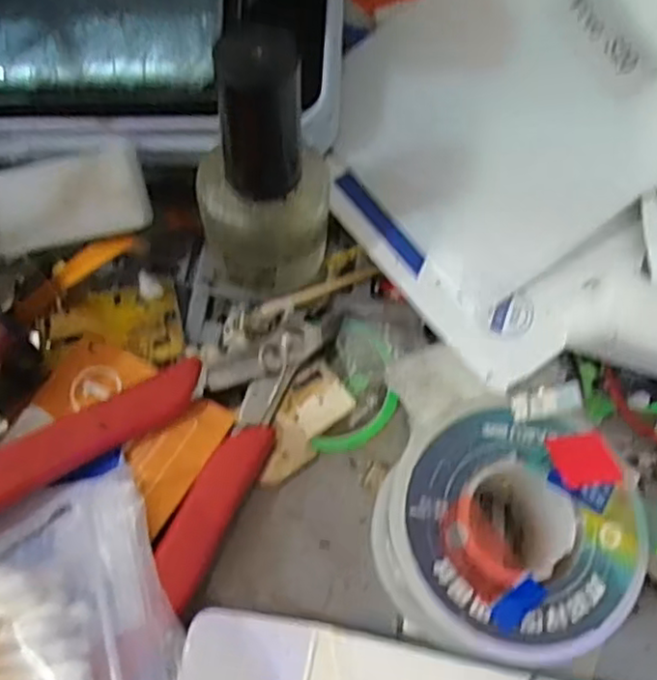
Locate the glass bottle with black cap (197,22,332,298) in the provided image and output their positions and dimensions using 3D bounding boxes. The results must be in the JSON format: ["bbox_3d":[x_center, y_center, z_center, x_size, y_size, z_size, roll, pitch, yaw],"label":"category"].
[{"bbox_3d":[-0.015,-0.041,0.169,0.031,0.079,0.036,3,65,-1],"label":"glass bottle with black cap"}]

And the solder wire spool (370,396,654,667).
[{"bbox_3d":[0.038,0.044,0.157,0.055,0.037,0.050,1,65,-2],"label":"solder wire spool"}]

